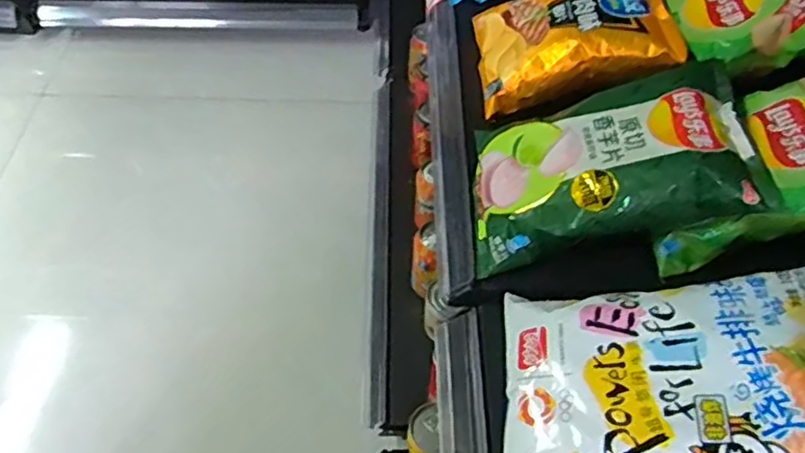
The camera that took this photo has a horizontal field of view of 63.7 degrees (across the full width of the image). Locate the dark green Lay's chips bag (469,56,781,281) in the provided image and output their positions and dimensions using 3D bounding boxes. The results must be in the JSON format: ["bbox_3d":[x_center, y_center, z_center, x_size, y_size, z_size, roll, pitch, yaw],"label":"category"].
[{"bbox_3d":[0.168,-0.054,0.556,0.234,0.067,0.159,-18,60,19],"label":"dark green Lay's chips bag"}]

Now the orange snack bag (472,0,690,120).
[{"bbox_3d":[0.170,-0.202,0.673,0.196,0.050,0.161,-15,46,20],"label":"orange snack bag"}]

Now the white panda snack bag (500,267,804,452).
[{"bbox_3d":[0.182,0.106,0.437,0.231,0.055,0.161,-10,52,20],"label":"white panda snack bag"}]

